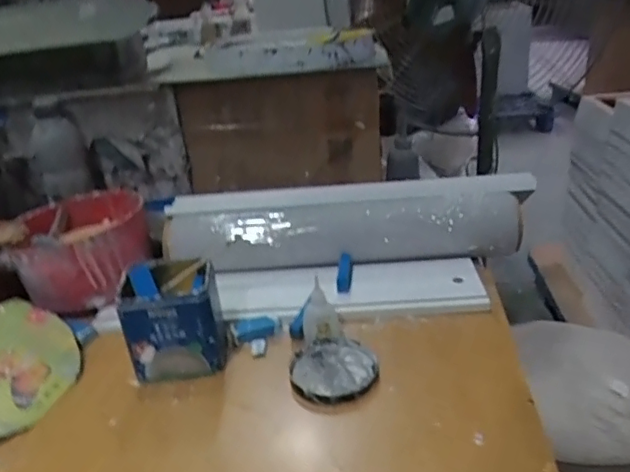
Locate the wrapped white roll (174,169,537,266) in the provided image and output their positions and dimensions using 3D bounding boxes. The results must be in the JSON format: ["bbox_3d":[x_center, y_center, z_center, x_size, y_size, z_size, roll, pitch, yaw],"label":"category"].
[{"bbox_3d":[0.056,-0.019,0.878,0.550,0.097,0.112,-4,28,-1],"label":"wrapped white roll"}]

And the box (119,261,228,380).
[{"bbox_3d":[-0.164,0.093,0.695,0.107,0.105,0.109,-6,28,-4],"label":"box"}]

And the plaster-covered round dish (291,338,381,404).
[{"bbox_3d":[0.021,0.148,0.654,0.092,0.010,0.093,-3,28,1],"label":"plaster-covered round dish"}]

